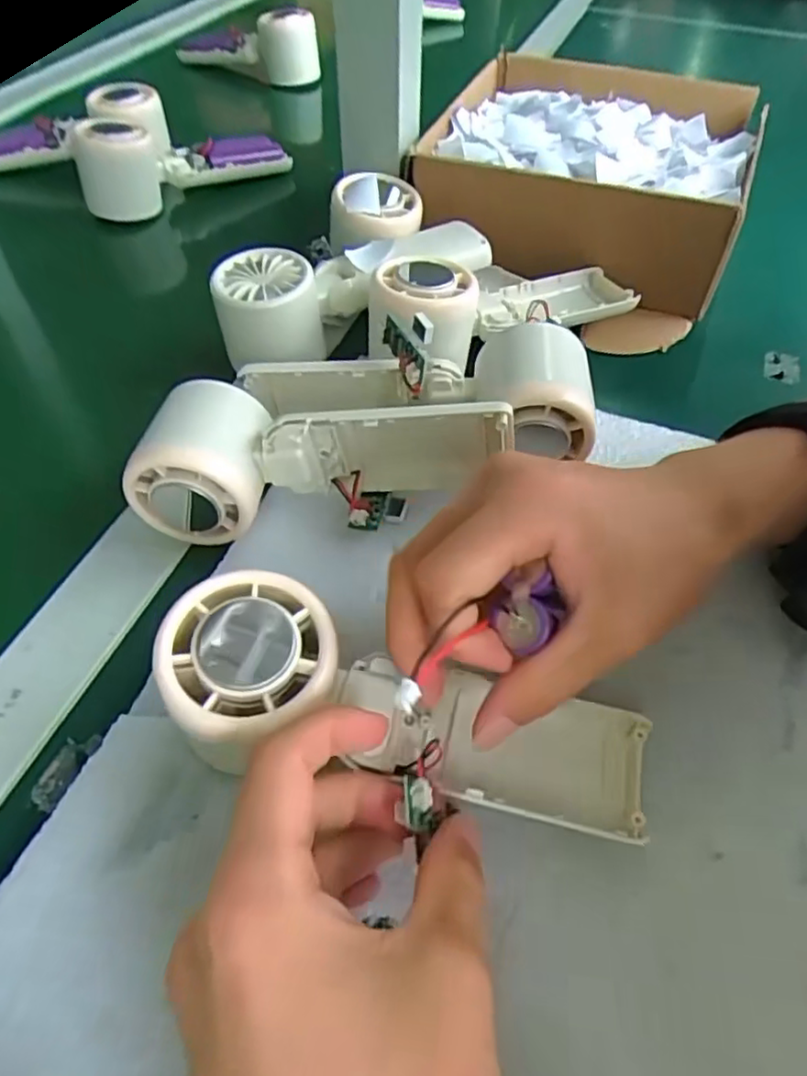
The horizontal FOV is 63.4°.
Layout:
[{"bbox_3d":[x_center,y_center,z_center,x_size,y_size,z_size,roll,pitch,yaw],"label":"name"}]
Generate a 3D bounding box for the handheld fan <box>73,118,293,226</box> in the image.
[{"bbox_3d":[-0.178,-0.308,0.518,0.160,0.057,0.060,-26,57,-21],"label":"handheld fan"}]

